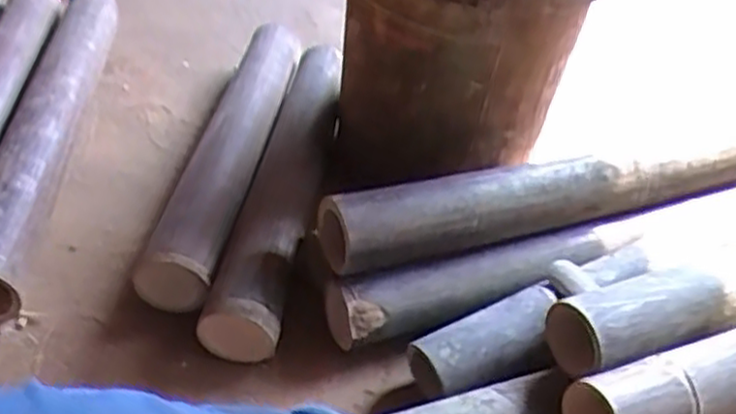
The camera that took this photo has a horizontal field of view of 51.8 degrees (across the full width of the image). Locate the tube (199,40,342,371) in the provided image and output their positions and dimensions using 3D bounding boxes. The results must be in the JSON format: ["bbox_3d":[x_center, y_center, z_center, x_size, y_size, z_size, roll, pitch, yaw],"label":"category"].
[{"bbox_3d":[-0.097,-0.031,0.895,0.075,0.088,0.499,8,42,2],"label":"tube"}]

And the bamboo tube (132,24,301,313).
[{"bbox_3d":[-0.165,-0.078,0.932,0.086,0.072,0.491,9,42,3],"label":"bamboo tube"}]

